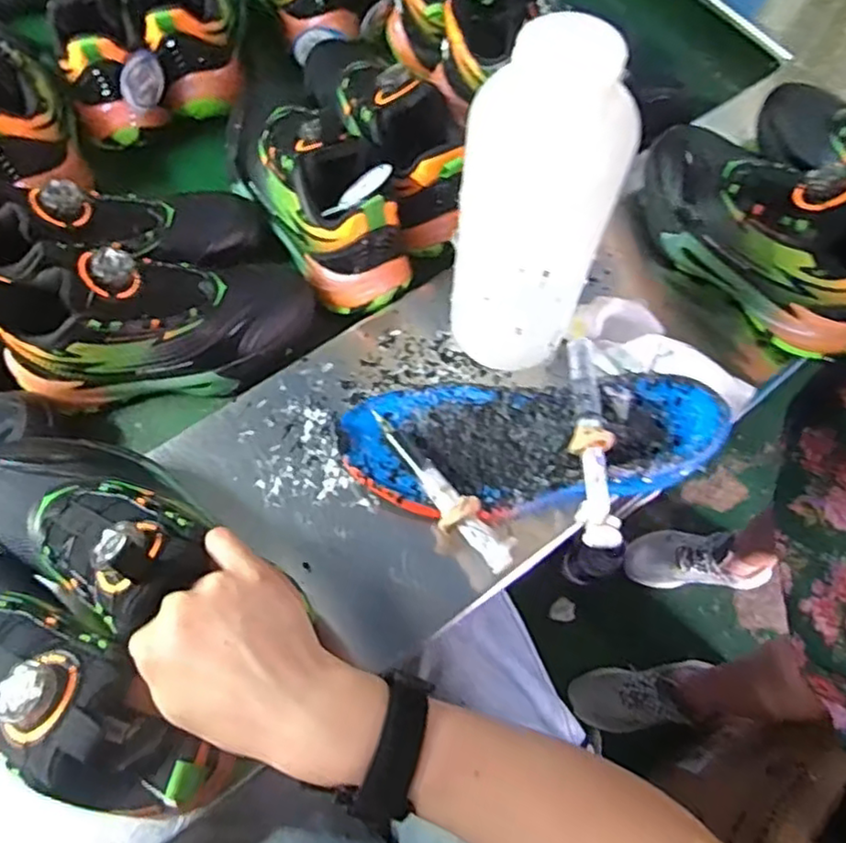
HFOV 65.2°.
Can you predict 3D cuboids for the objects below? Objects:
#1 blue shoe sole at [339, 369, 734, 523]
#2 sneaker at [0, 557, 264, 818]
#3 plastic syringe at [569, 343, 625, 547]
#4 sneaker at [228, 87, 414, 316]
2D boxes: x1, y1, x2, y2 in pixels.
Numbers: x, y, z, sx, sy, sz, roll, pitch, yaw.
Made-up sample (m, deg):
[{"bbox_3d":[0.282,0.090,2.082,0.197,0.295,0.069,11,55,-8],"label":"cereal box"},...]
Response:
[{"bbox_3d":[0.078,0.018,0.485,0.271,0.035,0.102,-1,67,-1],"label":"blue shoe sole"},{"bbox_3d":[-0.213,0.141,0.361,0.229,0.100,0.083,24,68,16],"label":"sneaker"},{"bbox_3d":[0.117,0.012,0.458,0.025,0.017,0.150,1,66,0],"label":"plastic syringe"},{"bbox_3d":[-0.101,-0.217,0.564,0.093,0.100,0.255,-31,70,-13],"label":"sneaker"}]

